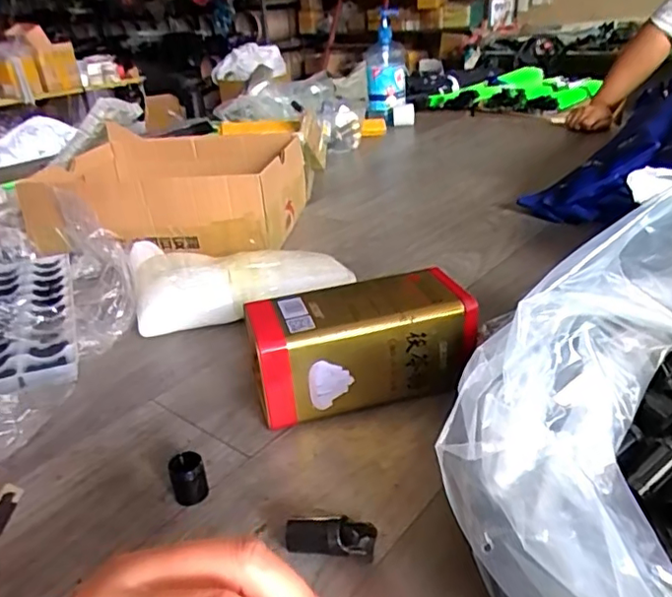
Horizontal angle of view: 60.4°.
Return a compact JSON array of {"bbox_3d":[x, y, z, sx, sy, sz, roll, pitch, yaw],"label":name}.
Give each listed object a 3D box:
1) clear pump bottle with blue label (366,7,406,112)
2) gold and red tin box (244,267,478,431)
[{"bbox_3d":[0.125,-0.574,1.446,0.096,0.219,0.117,-2,28,7],"label":"clear pump bottle with blue label"},{"bbox_3d":[0.020,0.038,0.469,0.171,0.086,0.082,-9,28,-6],"label":"gold and red tin box"}]

